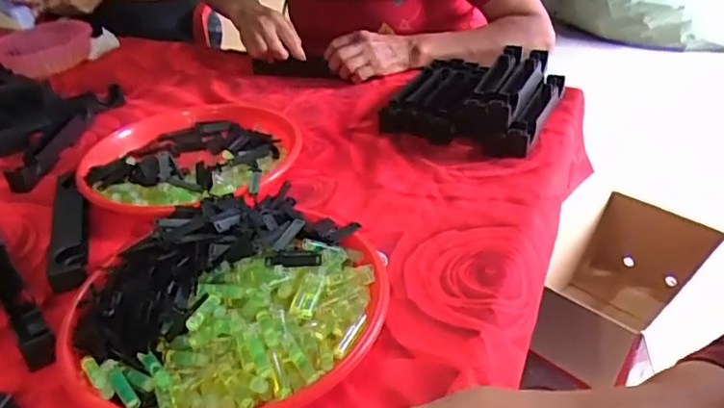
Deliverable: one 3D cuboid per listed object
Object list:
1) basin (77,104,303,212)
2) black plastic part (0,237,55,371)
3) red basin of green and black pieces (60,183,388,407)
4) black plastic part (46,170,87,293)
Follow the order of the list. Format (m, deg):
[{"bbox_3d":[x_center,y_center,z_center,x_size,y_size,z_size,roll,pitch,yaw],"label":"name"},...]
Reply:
[{"bbox_3d":[-0.200,-0.056,0.690,0.242,0.042,0.229,-2,35,2],"label":"basin"},{"bbox_3d":[-0.309,0.074,0.514,0.024,0.032,0.207,-27,41,-30],"label":"black plastic part"},{"bbox_3d":[-0.103,0.074,0.467,0.215,0.064,0.242,20,41,30],"label":"red basin of green and black pieces"},{"bbox_3d":[-0.301,0.018,0.603,0.030,0.031,0.195,-15,36,-15],"label":"black plastic part"}]

